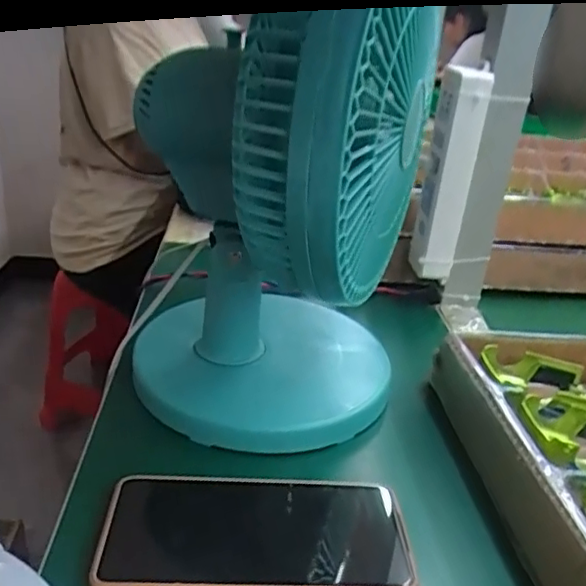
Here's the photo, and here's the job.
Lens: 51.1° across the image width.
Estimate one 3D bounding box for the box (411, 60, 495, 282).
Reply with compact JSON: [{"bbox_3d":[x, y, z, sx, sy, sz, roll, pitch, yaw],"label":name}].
[{"bbox_3d":[0.148,-0.115,0.601,0.036,0.205,0.046,-2,26,-16],"label":"box"}]

